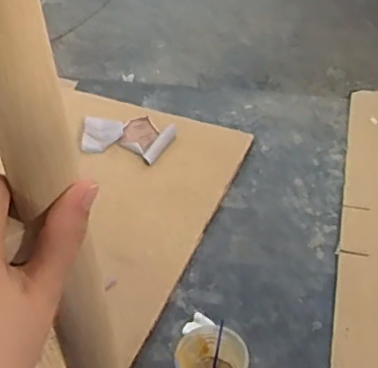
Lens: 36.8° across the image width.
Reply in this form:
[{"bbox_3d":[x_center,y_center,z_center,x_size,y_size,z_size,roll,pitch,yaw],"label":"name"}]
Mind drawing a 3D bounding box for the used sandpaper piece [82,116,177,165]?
[{"bbox_3d":[-0.159,-0.118,1.427,0.234,0.029,0.132,8,50,11],"label":"used sandpaper piece"}]

